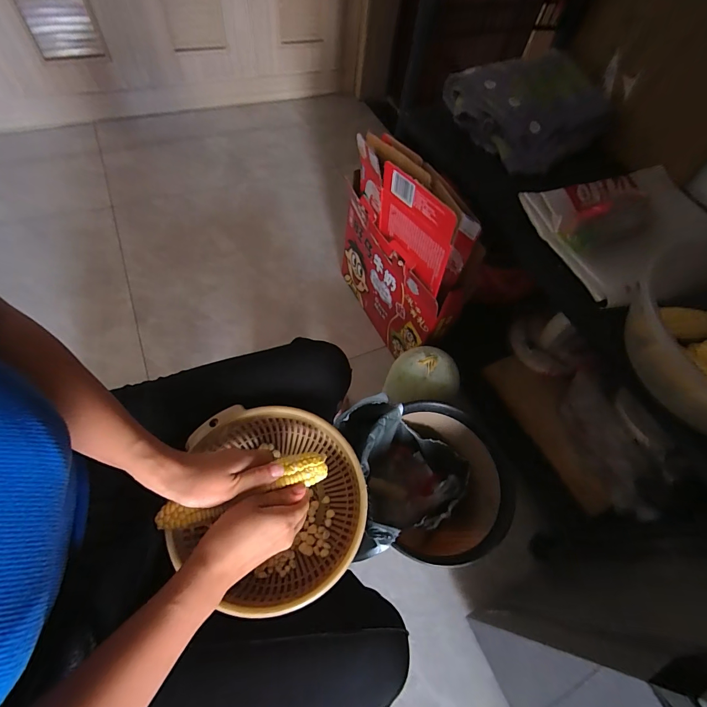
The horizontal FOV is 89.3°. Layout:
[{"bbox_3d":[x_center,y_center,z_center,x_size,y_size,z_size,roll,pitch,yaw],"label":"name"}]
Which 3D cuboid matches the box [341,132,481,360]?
[{"bbox_3d":[0.096,-0.219,0.858,0.096,0.481,0.397,-20,65,-16],"label":"box"}]

